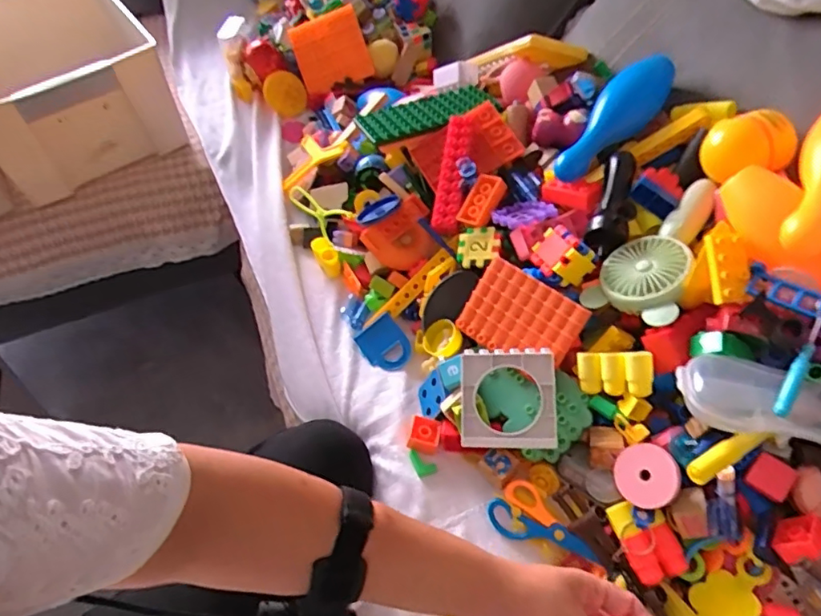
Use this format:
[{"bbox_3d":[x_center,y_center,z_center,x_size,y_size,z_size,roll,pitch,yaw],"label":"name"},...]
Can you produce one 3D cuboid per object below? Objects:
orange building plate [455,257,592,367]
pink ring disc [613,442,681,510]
[{"bbox_3d":[0.118,0.011,0.619,0.125,0.009,0.088,36,101,32],"label":"orange building plate"},{"bbox_3d":[0.215,0.152,0.520,0.055,0.013,0.058,49,115,38],"label":"pink ring disc"}]

